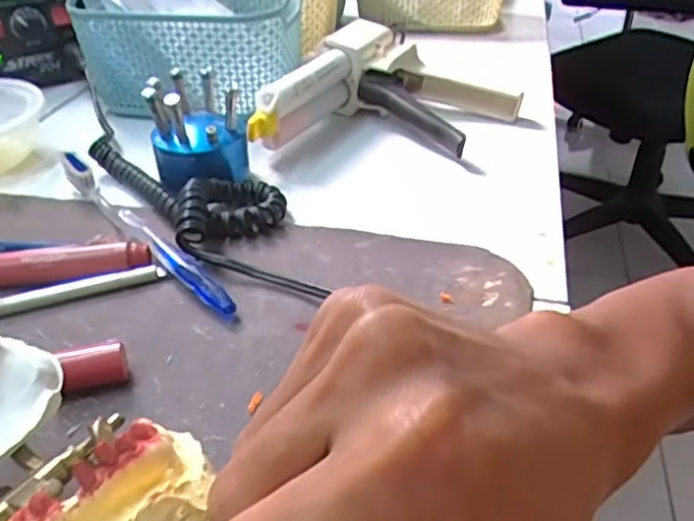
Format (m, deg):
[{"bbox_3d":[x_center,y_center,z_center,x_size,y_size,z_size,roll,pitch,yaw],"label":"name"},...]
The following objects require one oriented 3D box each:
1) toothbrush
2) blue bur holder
[{"bbox_3d":[-0.114,-0.018,0.361,0.012,0.021,0.176,-28,45,-33],"label":"toothbrush"},{"bbox_3d":[-0.094,-0.084,0.410,0.058,0.066,0.053,-9,37,-13],"label":"blue bur holder"}]

